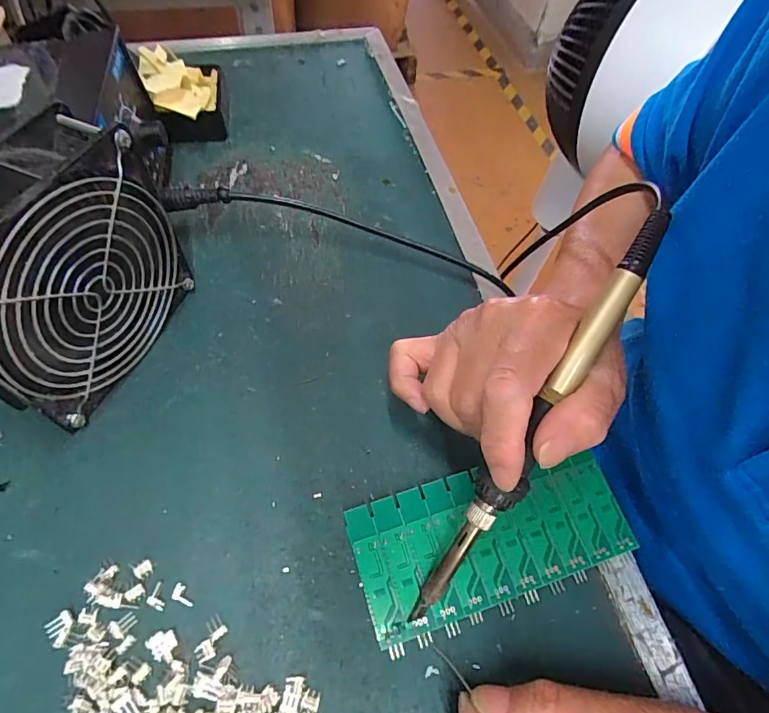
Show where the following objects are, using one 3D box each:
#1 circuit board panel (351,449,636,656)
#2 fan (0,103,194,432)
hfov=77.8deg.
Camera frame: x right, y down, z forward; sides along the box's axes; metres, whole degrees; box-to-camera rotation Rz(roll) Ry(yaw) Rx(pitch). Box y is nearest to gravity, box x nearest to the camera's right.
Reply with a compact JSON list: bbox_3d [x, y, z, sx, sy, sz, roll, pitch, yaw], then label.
[{"bbox_3d":[0.054,0.090,0.245,0.137,0.013,0.062,-15,61,-12],"label":"circuit board panel"},{"bbox_3d":[-0.162,-0.036,0.241,0.043,0.123,0.118,21,60,9],"label":"fan"}]

